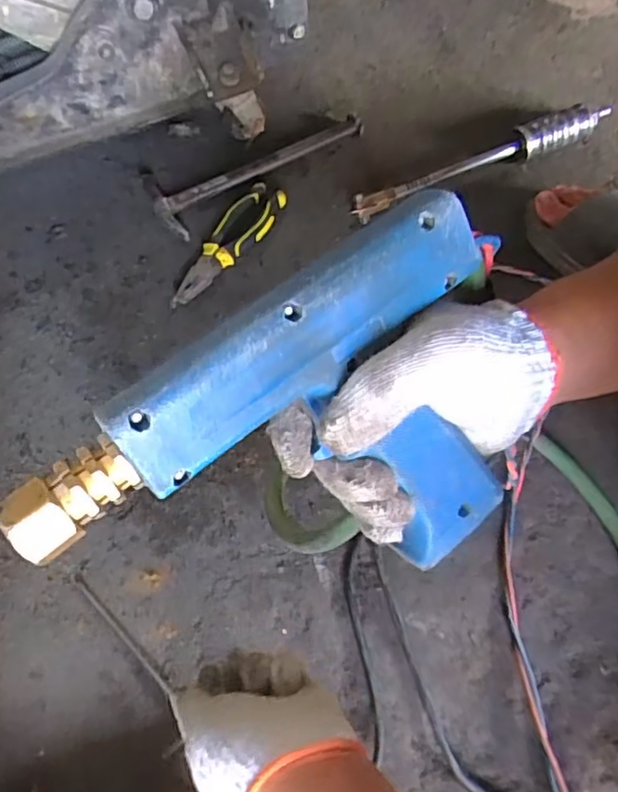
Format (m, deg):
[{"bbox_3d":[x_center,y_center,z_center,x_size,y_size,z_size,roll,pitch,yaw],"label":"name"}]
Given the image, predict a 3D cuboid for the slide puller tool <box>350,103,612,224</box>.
[{"bbox_3d":[0.229,-0.306,0.785,0.369,0.050,0.032,-23,65,-8],"label":"slide puller tool"}]

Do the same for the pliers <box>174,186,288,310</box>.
[{"bbox_3d":[-0.099,-0.191,0.759,0.054,0.022,0.201,30,68,15],"label":"pliers"}]

